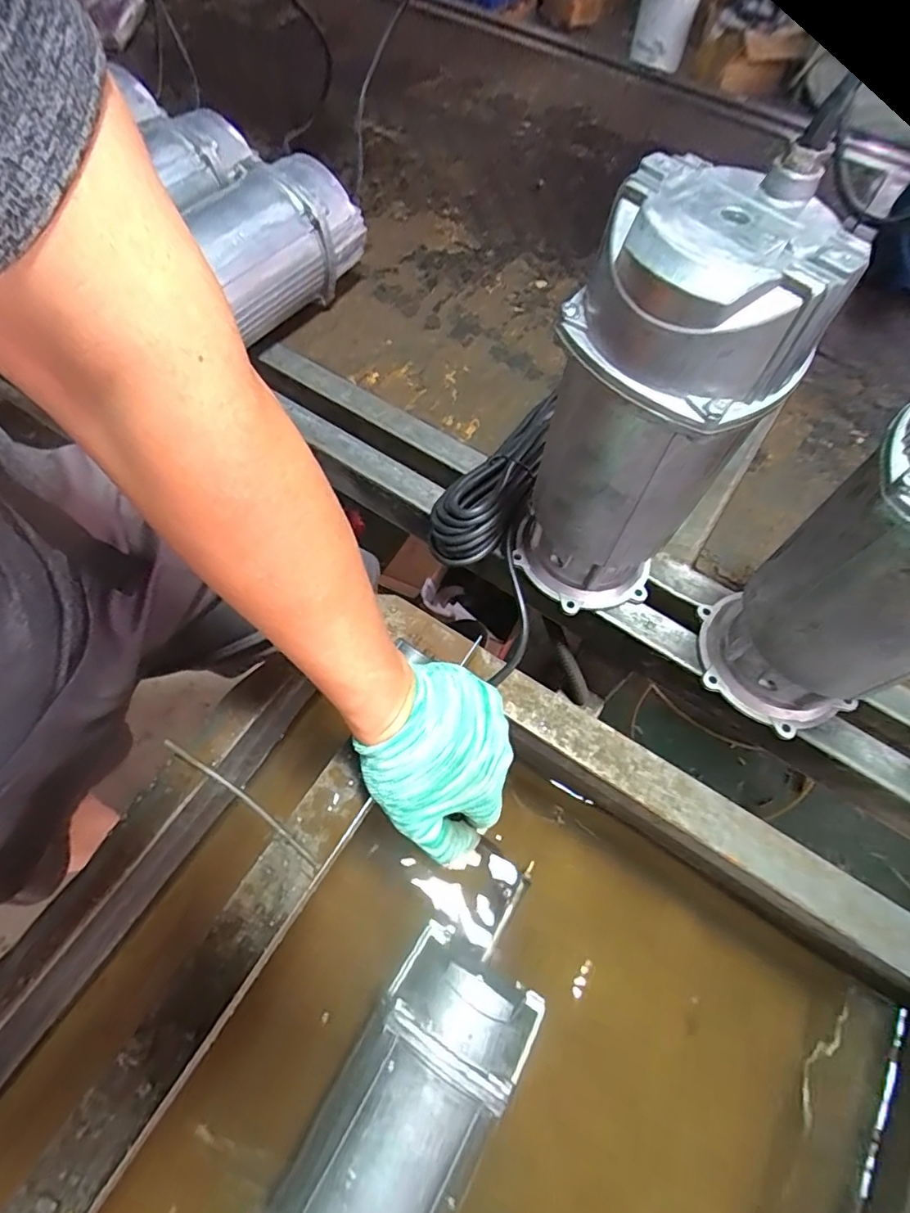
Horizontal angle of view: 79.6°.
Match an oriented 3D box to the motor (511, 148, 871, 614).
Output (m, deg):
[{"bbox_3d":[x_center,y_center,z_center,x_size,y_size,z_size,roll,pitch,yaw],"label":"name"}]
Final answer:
[{"bbox_3d":[0.122,-0.114,0.391,0.128,0.300,0.111,28,65,11],"label":"motor"}]

